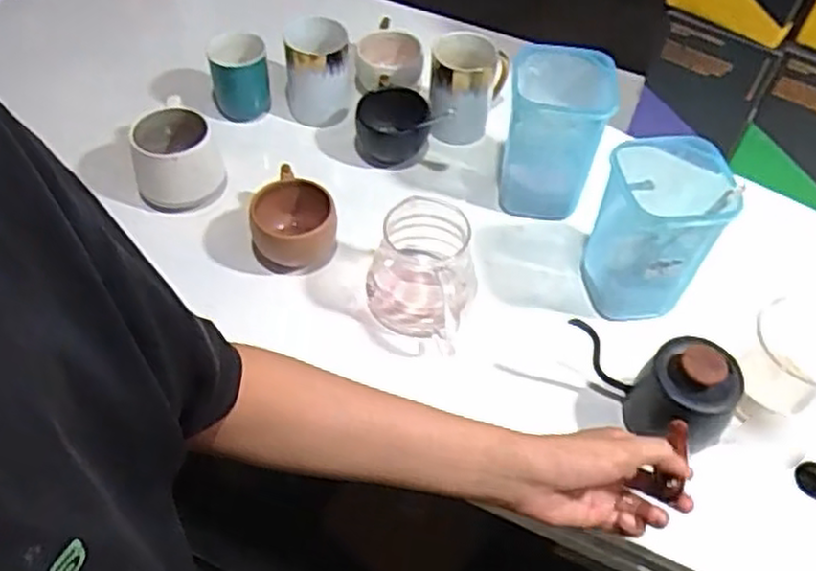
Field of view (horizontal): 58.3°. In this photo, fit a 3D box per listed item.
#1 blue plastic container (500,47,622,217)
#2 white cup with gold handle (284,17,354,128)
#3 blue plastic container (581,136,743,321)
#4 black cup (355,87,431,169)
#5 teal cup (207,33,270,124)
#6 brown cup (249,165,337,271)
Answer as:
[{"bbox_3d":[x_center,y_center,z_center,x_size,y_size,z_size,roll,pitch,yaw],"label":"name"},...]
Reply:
[{"bbox_3d":[0.145,-0.152,0.754,0.101,0.145,0.095,16,53,8],"label":"blue plastic container"},{"bbox_3d":[-0.100,-0.246,0.837,0.076,0.099,0.074,-1,53,-4],"label":"white cup with gold handle"},{"bbox_3d":[0.223,-0.051,0.676,0.100,0.144,0.106,16,53,9],"label":"blue plastic container"},{"bbox_3d":[-0.018,-0.182,0.814,0.082,0.063,0.089,1,53,-3],"label":"black cup"},{"bbox_3d":[-0.195,-0.238,0.841,0.063,0.089,0.062,2,53,-2],"label":"teal cup"},{"bbox_3d":[-0.114,-0.062,0.725,0.082,0.064,0.094,-8,54,-10],"label":"brown cup"}]

